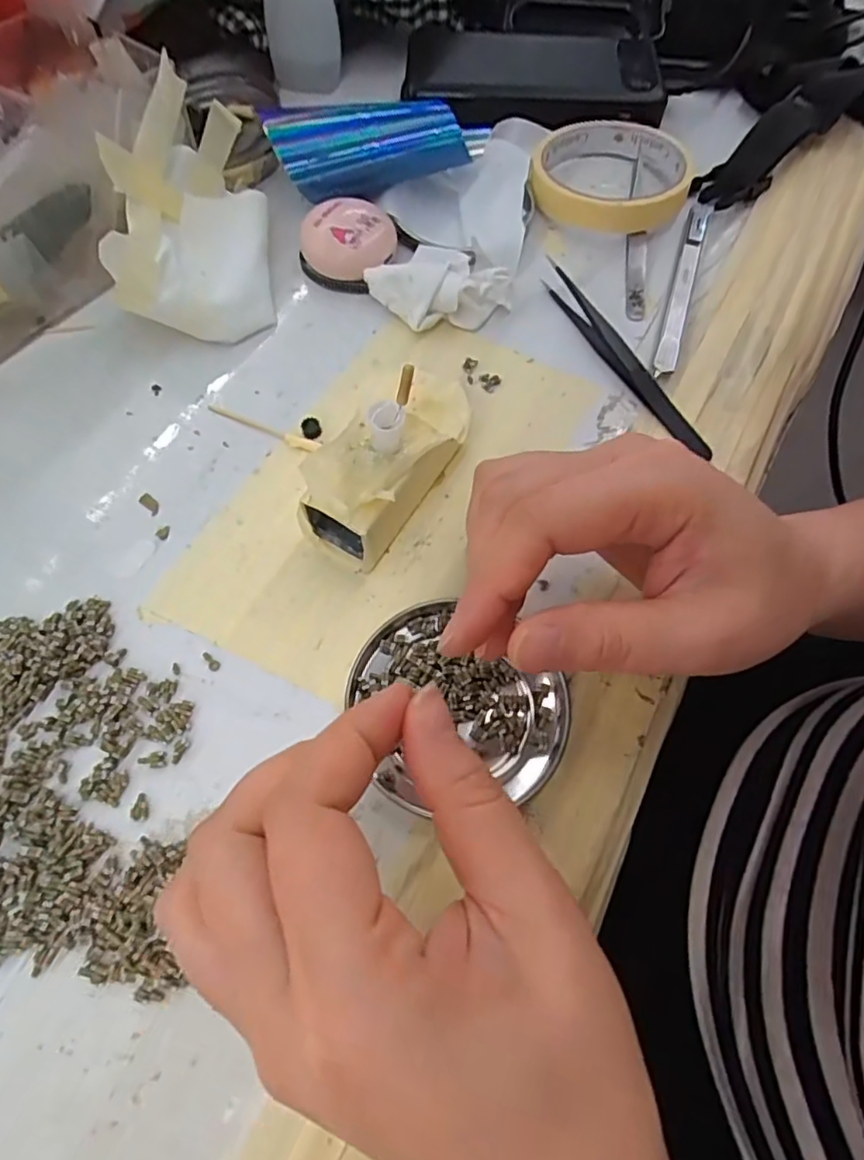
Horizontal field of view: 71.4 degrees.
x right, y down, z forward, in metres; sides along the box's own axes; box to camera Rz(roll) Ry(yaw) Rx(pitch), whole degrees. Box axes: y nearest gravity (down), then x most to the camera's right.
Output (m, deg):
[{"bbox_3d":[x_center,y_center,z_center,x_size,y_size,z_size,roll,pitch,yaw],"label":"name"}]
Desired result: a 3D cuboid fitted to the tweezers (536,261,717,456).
[{"bbox_3d":[0.092,-0.111,0.293,0.011,0.013,0.123,-26,69,-12],"label":"tweezers"}]

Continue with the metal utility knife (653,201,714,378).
[{"bbox_3d":[0.132,-0.156,0.315,0.011,0.004,0.134,18,67,6],"label":"metal utility knife"}]

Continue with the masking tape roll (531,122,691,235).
[{"bbox_3d":[0.101,-0.232,0.339,0.084,0.019,0.087,1,66,-1],"label":"masking tape roll"}]

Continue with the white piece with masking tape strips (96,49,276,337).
[{"bbox_3d":[-0.118,-0.175,0.290,0.068,0.060,0.107,-6,66,-4],"label":"white piece with masking tape strips"}]

